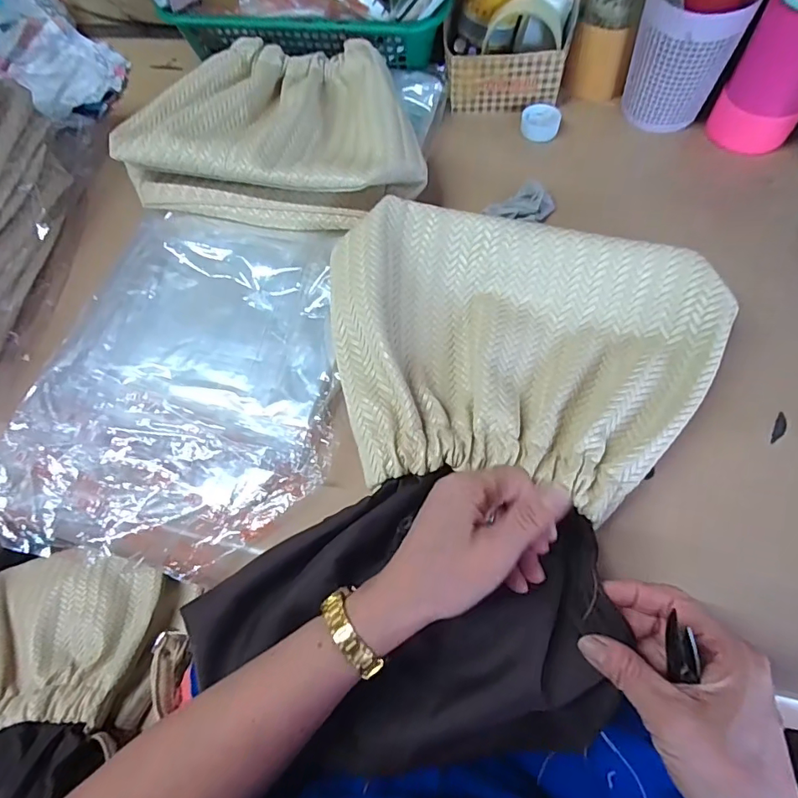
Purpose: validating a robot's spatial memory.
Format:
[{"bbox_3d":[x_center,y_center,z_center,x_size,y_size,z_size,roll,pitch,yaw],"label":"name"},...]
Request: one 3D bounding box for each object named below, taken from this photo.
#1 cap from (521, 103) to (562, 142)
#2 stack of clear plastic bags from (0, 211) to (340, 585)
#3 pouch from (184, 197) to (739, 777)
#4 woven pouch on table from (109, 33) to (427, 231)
[{"bbox_3d":[0.158,-0.309,0.541,0.041,0.017,0.043,-2,65,4],"label":"cap"},{"bbox_3d":[-0.185,-0.029,0.426,0.262,0.028,0.333,5,65,7],"label":"stack of clear plastic bags"},{"bbox_3d":[0.052,0.046,0.353,0.289,0.077,0.392,15,66,11],"label":"pouch"},{"bbox_3d":[-0.120,-0.285,0.505,0.315,0.070,0.224,12,67,10],"label":"woven pouch on table"}]

